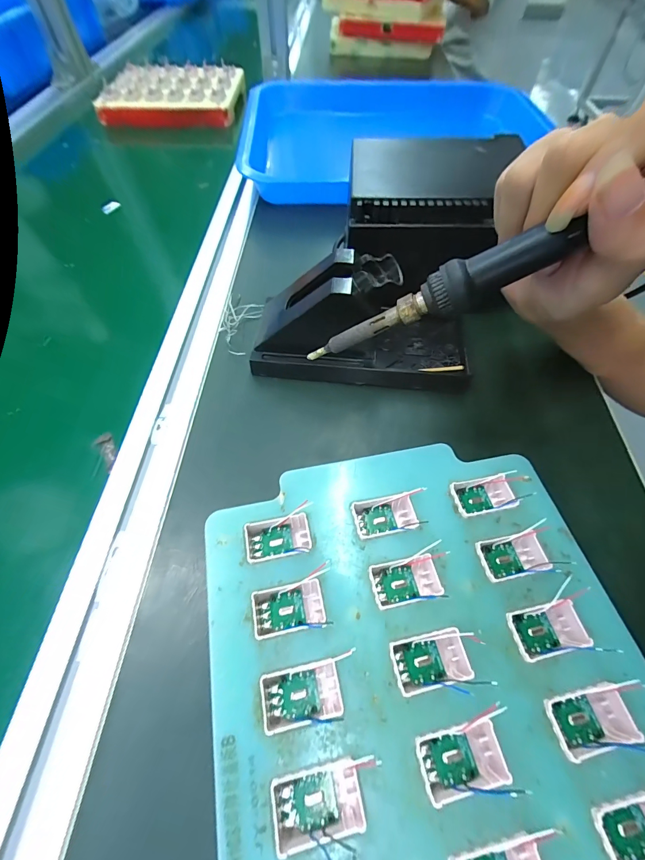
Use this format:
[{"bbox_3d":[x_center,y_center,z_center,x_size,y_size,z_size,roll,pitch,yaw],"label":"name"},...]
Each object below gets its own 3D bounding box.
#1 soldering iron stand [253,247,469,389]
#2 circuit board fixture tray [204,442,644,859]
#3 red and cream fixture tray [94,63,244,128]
[{"bbox_3d":[0.028,-0.073,0.248,0.151,0.066,0.056,11,58,6],"label":"soldering iron stand"},{"bbox_3d":[0.048,0.109,0.147,0.178,0.014,0.218,-10,58,-8],"label":"circuit board fixture tray"},{"bbox_3d":[-0.237,-0.541,0.580,0.199,0.039,0.161,1,58,-1],"label":"red and cream fixture tray"}]

